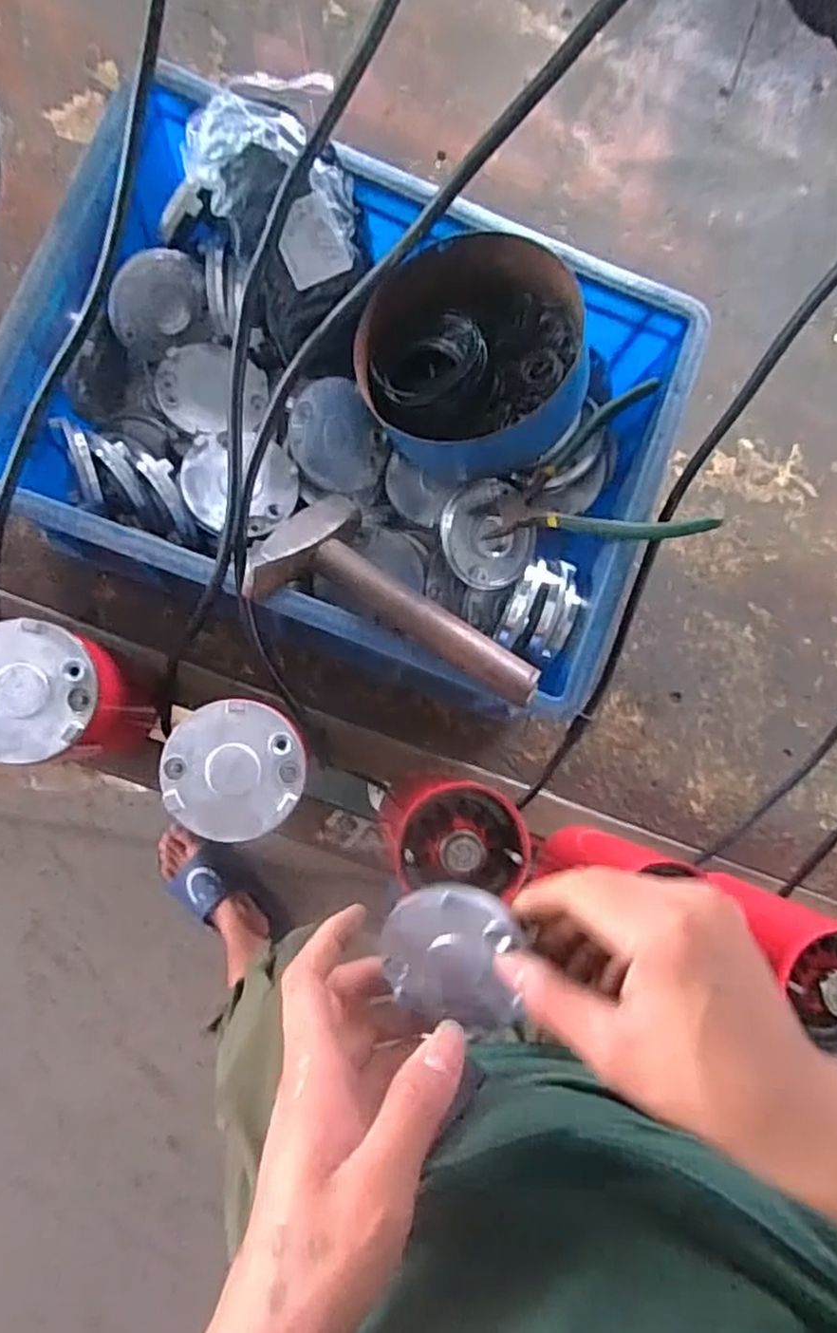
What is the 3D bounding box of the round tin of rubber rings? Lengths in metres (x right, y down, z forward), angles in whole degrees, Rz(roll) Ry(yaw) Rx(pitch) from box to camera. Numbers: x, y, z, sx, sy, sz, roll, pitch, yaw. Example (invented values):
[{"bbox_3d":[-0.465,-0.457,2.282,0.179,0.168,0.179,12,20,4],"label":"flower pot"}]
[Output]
[{"bbox_3d":[0.035,-0.211,0.480,0.143,0.046,0.158,6,83,-7],"label":"round tin of rubber rings"}]

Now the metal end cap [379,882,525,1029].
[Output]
[{"bbox_3d":[0.014,0.138,0.346,0.068,0.009,0.073,3,107,18],"label":"metal end cap"}]

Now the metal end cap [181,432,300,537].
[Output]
[{"bbox_3d":[-0.117,-0.120,0.478,0.071,0.016,0.066,1,84,-7],"label":"metal end cap"}]

